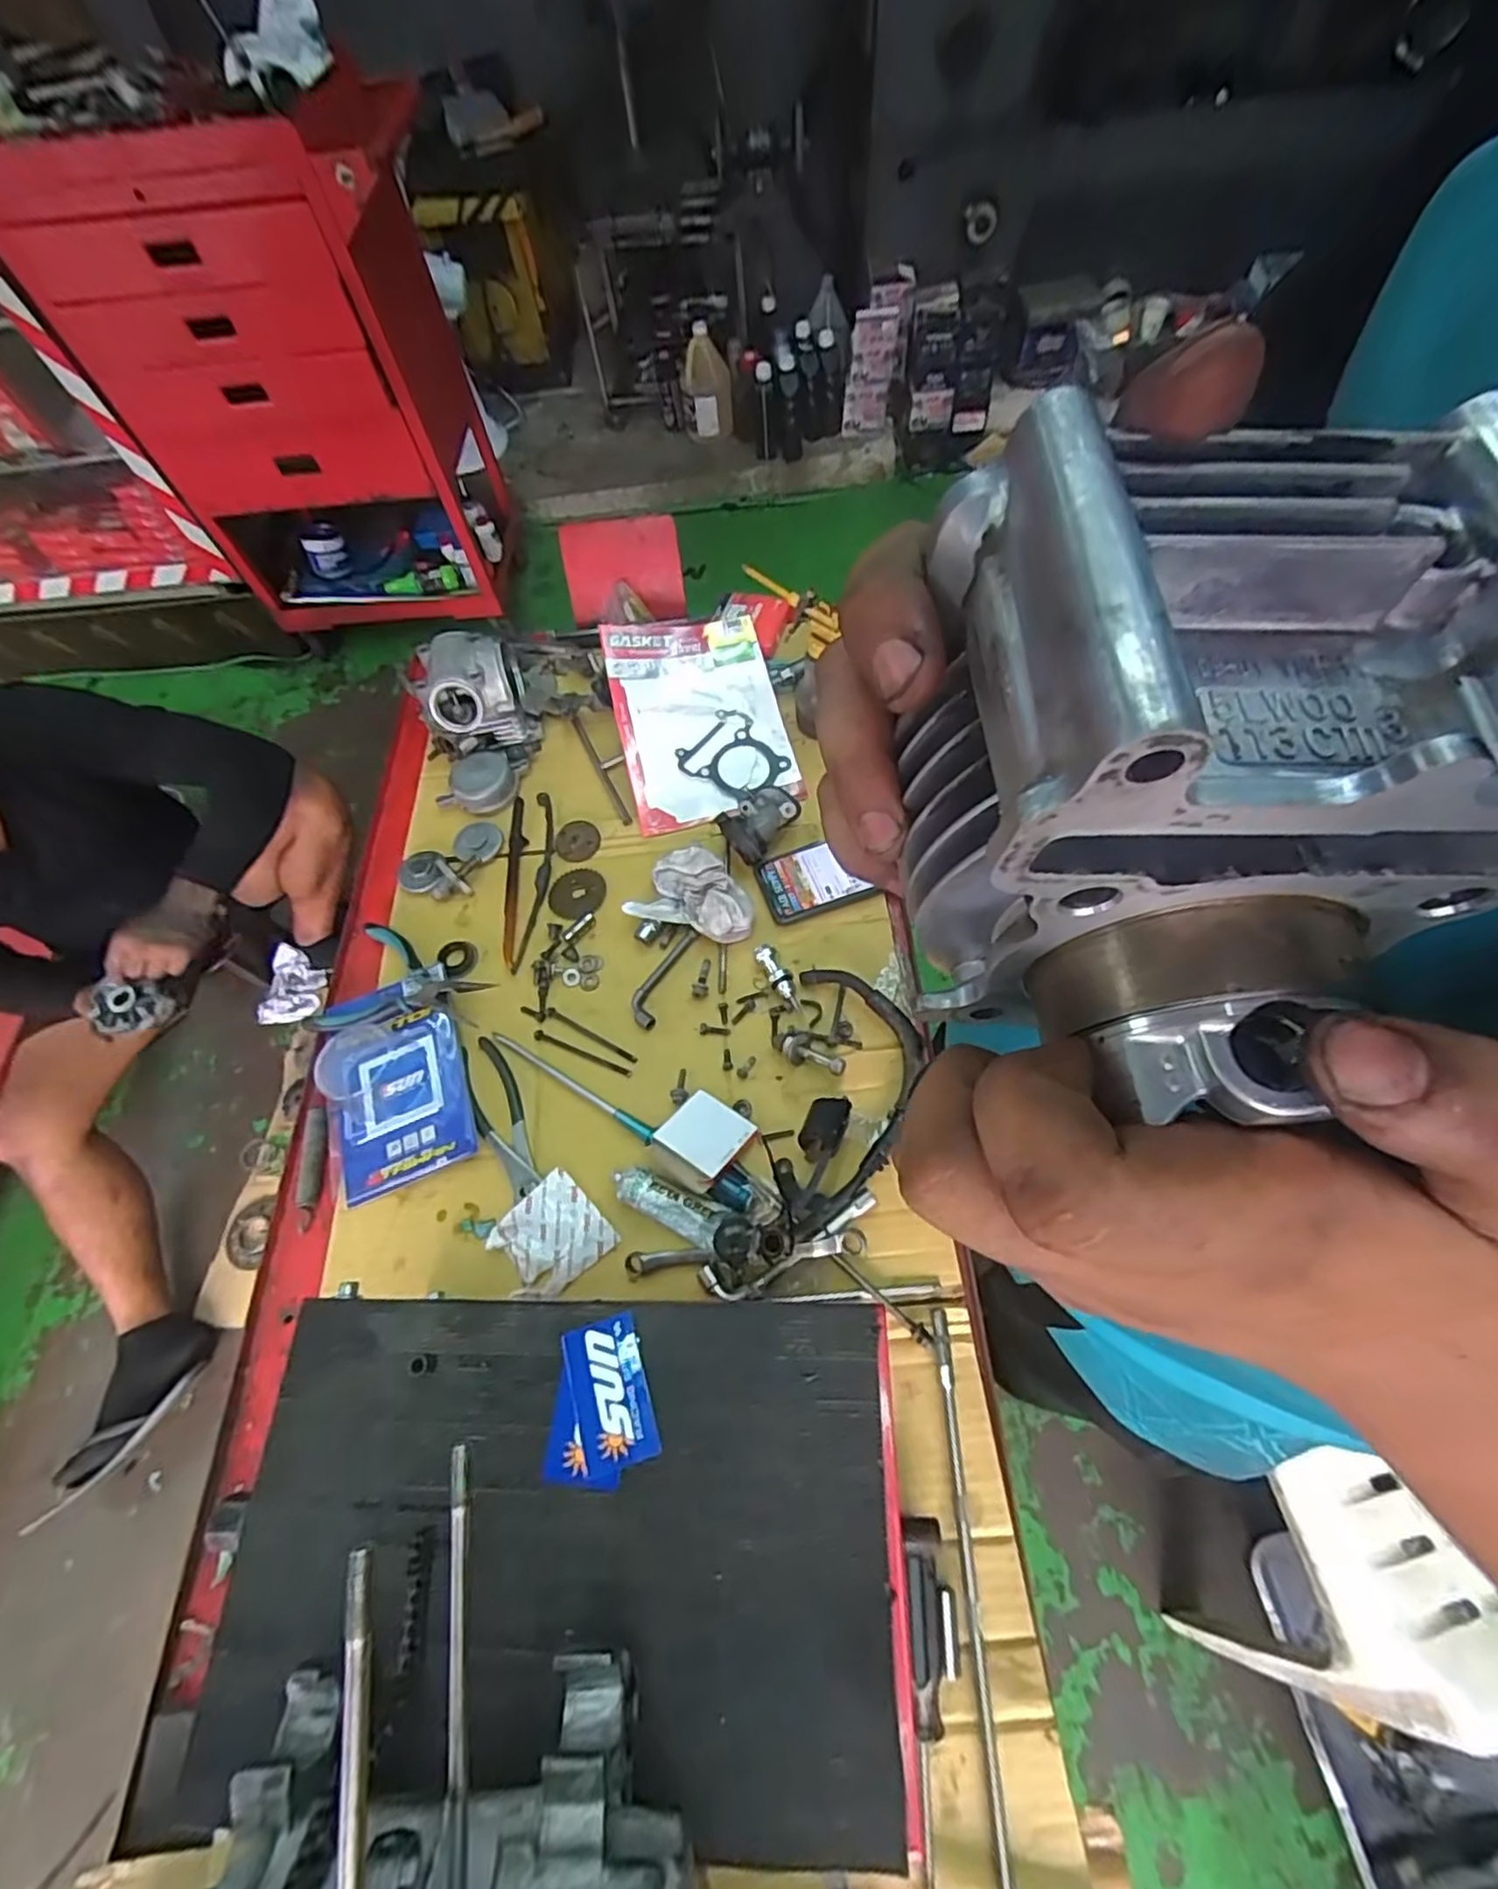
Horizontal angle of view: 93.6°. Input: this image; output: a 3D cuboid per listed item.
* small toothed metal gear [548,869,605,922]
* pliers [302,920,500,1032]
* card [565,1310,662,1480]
[{"bbox_3d":[-0.185,-0.055,0.753,0.061,0.006,0.065,-22,58,4],"label":"small toothed metal gear"},{"bbox_3d":[-0.338,0.047,0.688,0.160,0.019,0.118,15,64,12],"label":"pliers"},{"bbox_3d":[-0.080,0.256,0.403,0.042,0.004,0.073,-19,62,-6],"label":"card"}]

